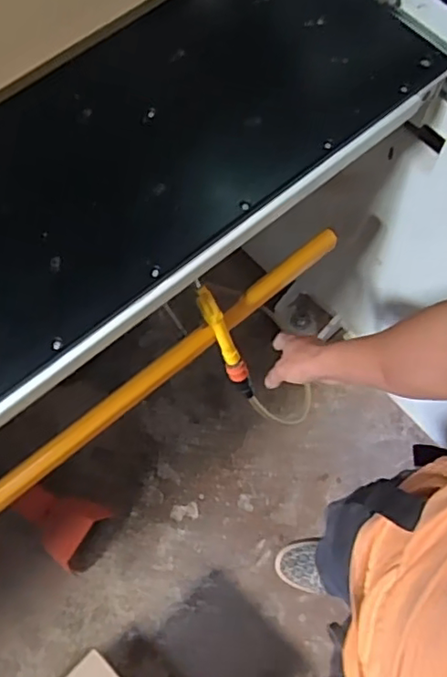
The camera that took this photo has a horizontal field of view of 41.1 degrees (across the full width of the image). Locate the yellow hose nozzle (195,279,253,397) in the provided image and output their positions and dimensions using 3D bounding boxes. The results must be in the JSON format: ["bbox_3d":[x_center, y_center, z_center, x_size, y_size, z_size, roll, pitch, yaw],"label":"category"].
[{"bbox_3d":[0.004,0.011,0.846,0.028,0.224,0.024,-32,38,-11],"label":"yellow hose nozzle"}]

